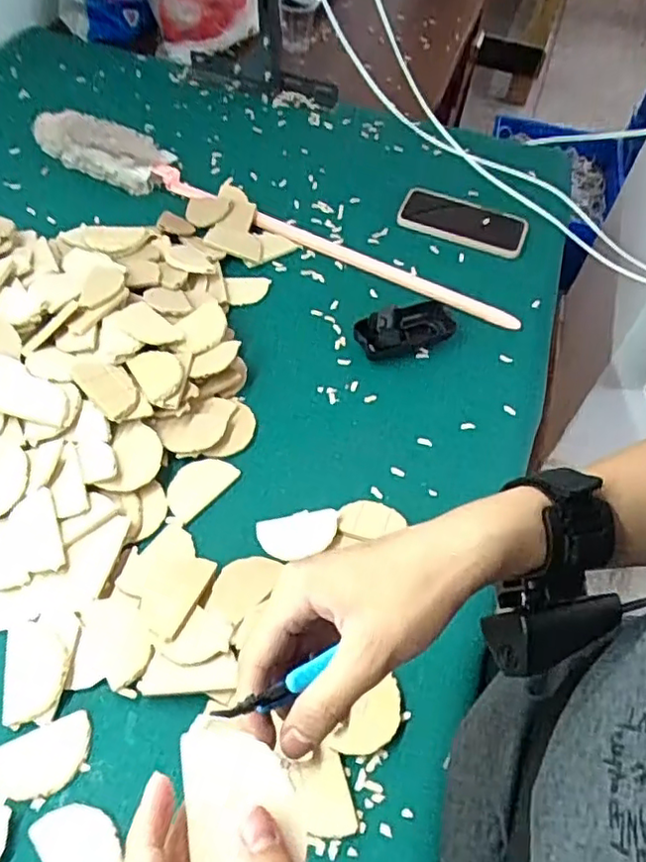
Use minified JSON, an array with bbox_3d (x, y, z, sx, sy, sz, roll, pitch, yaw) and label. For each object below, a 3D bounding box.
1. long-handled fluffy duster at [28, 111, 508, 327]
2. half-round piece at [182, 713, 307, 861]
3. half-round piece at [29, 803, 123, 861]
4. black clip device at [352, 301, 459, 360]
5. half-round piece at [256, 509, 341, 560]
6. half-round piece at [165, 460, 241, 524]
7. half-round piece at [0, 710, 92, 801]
[{"bbox_3d":[-0.078,-0.282,0.787,0.686,0.042,0.080,23,57,11],"label":"long-handled fluffy duster"},{"bbox_3d":[-0.028,0.144,0.233,0.041,0.004,0.073,0,55,-23],"label":"half-round piece"},{"bbox_3d":[-0.157,0.276,0.413,0.042,0.005,0.070,-38,66,-26],"label":"half-round piece"},{"bbox_3d":[0.093,-0.113,0.692,0.114,0.028,0.051,-20,59,-17],"label":"black clip device"},{"bbox_3d":[-0.020,0.088,0.550,0.069,0.011,0.040,-14,57,-14],"label":"half-round piece"},{"bbox_3d":[-0.113,0.048,0.573,0.041,0.004,0.068,38,61,20],"label":"half-round piece"},{"bbox_3d":[-0.198,0.232,0.441,0.072,0.004,0.042,-19,59,-17],"label":"half-round piece"}]

